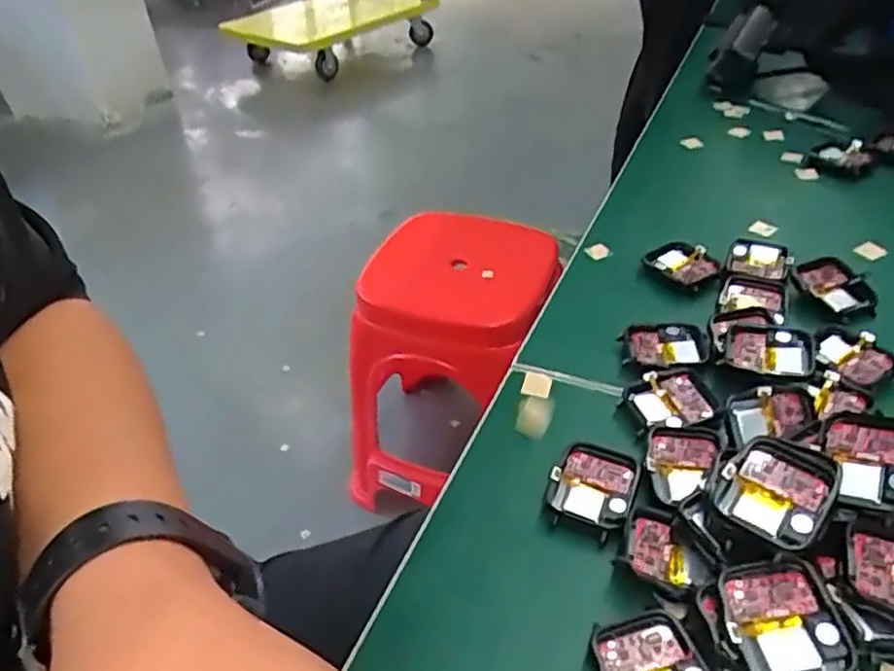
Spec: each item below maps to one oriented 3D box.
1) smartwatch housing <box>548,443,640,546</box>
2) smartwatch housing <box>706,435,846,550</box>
[{"bbox_3d":[0.067,0.071,0.319,0.036,0.012,0.043,13,43,20],"label":"smartwatch housing"},{"bbox_3d":[0.129,0.059,0.270,0.039,0.010,0.044,26,48,32],"label":"smartwatch housing"}]

